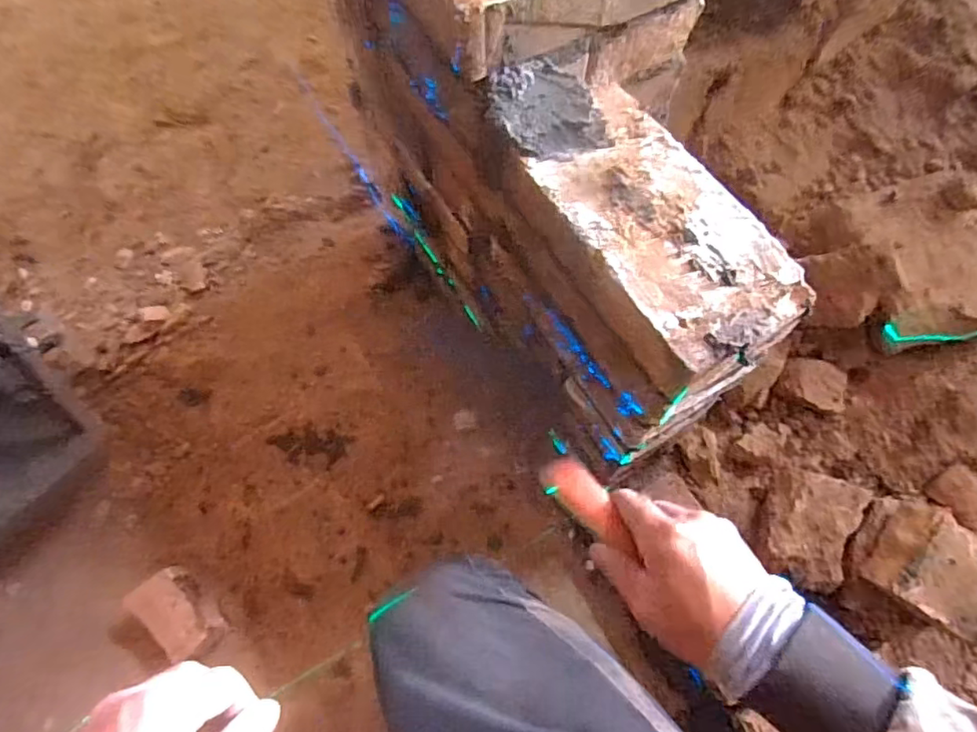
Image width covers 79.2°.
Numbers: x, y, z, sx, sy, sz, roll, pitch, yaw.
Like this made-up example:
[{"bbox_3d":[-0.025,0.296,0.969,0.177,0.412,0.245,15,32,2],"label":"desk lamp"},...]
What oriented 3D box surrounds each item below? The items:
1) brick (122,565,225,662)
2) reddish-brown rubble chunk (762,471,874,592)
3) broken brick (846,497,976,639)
[{"bbox_3d":[-0.368,0.298,0.710,0.105,0.058,0.065,39,72,16],"label":"brick"},{"bbox_3d":[0.400,0.201,0.740,0.103,0.049,0.139,26,69,12],"label":"reddish-brown rubble chunk"},{"bbox_3d":[0.517,0.236,0.685,0.150,0.062,0.115,36,72,14],"label":"broken brick"}]

